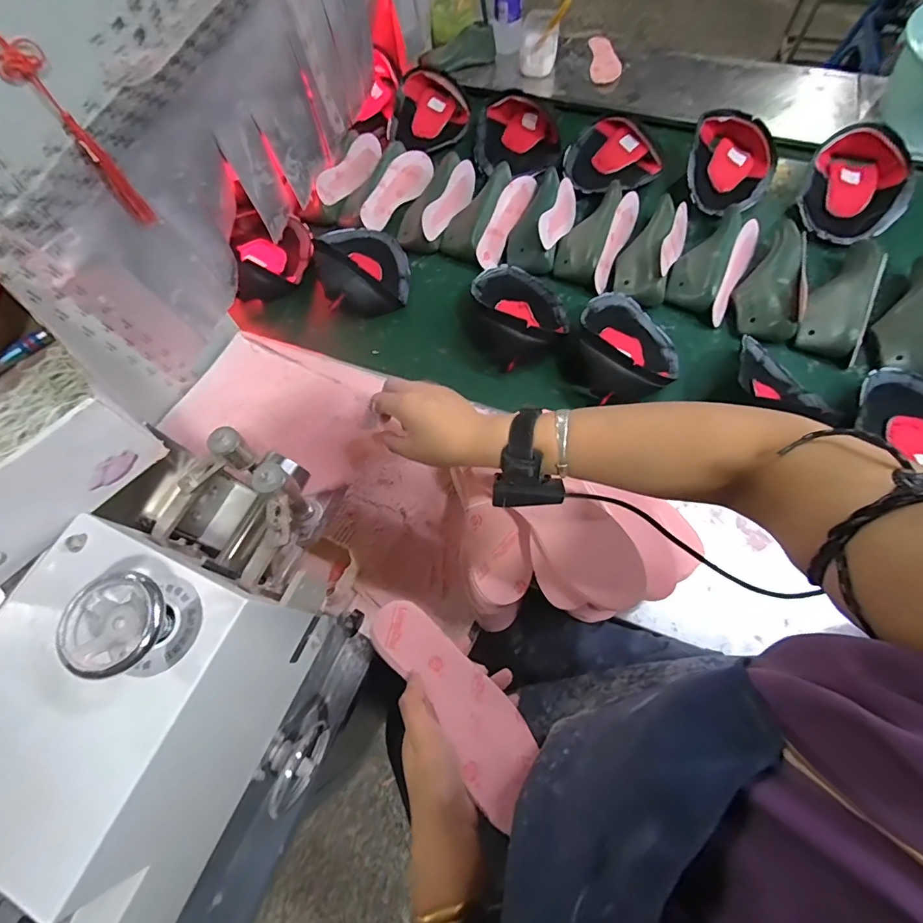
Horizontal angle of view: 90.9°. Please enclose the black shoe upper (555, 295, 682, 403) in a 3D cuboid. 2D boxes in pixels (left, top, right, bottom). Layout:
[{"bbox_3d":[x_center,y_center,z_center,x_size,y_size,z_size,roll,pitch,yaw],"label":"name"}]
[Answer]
[{"bbox_3d":[0.264,-0.187,0.715,0.162,0.099,0.206,31,74,12],"label":"black shoe upper"}]

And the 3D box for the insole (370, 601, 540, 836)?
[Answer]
[{"bbox_3d":[-0.008,0.222,0.421,0.084,0.011,0.213,-24,61,-39],"label":"insole"}]

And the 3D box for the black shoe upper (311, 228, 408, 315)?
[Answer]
[{"bbox_3d":[-0.174,-0.365,0.804,0.140,0.095,0.190,-9,70,-2],"label":"black shoe upper"}]

